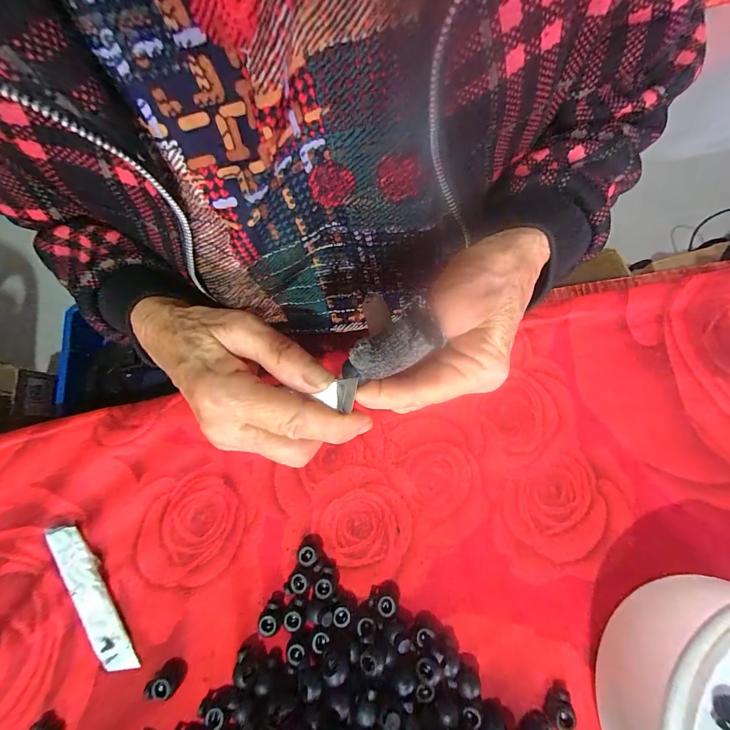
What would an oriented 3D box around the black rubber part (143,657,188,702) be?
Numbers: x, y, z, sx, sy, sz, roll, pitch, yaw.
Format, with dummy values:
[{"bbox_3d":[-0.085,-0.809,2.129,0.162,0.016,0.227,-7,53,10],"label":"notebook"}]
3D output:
[{"bbox_3d":[-0.122,0.195,0.201,0.021,0.010,0.016,-43,80,-10],"label":"black rubber part"}]

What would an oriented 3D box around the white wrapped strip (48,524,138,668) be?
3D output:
[{"bbox_3d":[-0.181,0.152,0.214,0.020,0.005,0.102,-32,79,-8],"label":"white wrapped strip"}]

